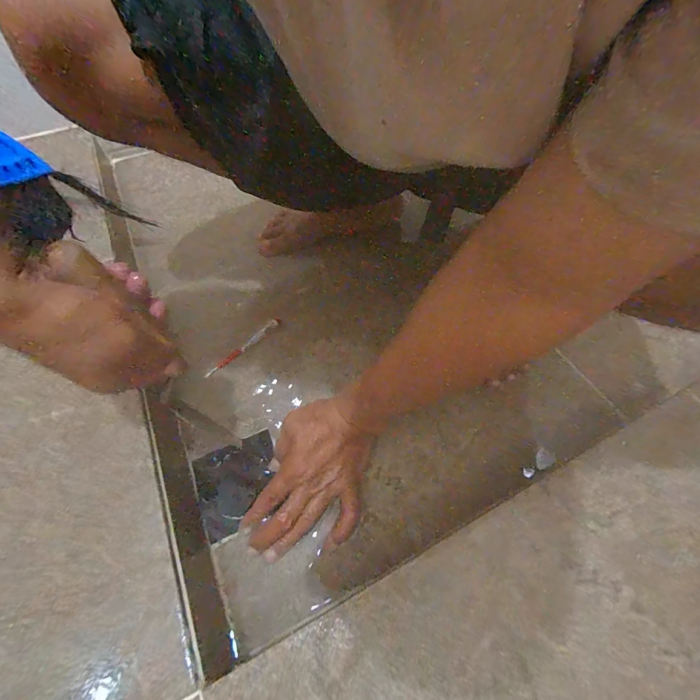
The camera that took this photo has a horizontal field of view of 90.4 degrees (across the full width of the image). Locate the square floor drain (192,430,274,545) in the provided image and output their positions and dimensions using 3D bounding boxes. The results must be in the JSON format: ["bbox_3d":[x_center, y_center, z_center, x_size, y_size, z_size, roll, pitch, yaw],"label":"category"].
[{"bbox_3d":[-0.132,0.156,0.413,0.096,0.007,0.095,-23,61,-13],"label":"square floor drain"}]

